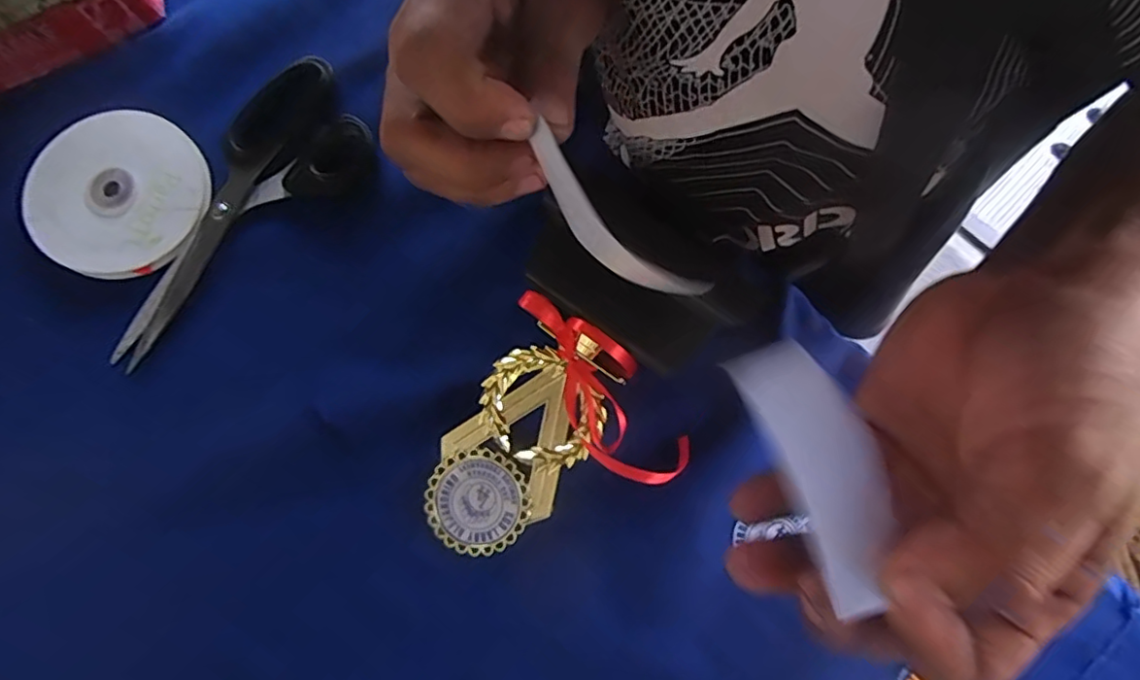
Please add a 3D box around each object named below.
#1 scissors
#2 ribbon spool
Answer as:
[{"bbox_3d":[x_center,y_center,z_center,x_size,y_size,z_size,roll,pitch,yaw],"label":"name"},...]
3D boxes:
[{"bbox_3d":[-0.215,-0.082,0.373,0.083,0.016,0.217,41,83,8],"label":"scissors"},{"bbox_3d":[-0.286,-0.094,0.372,0.102,0.009,0.104,30,82,7],"label":"ribbon spool"}]

